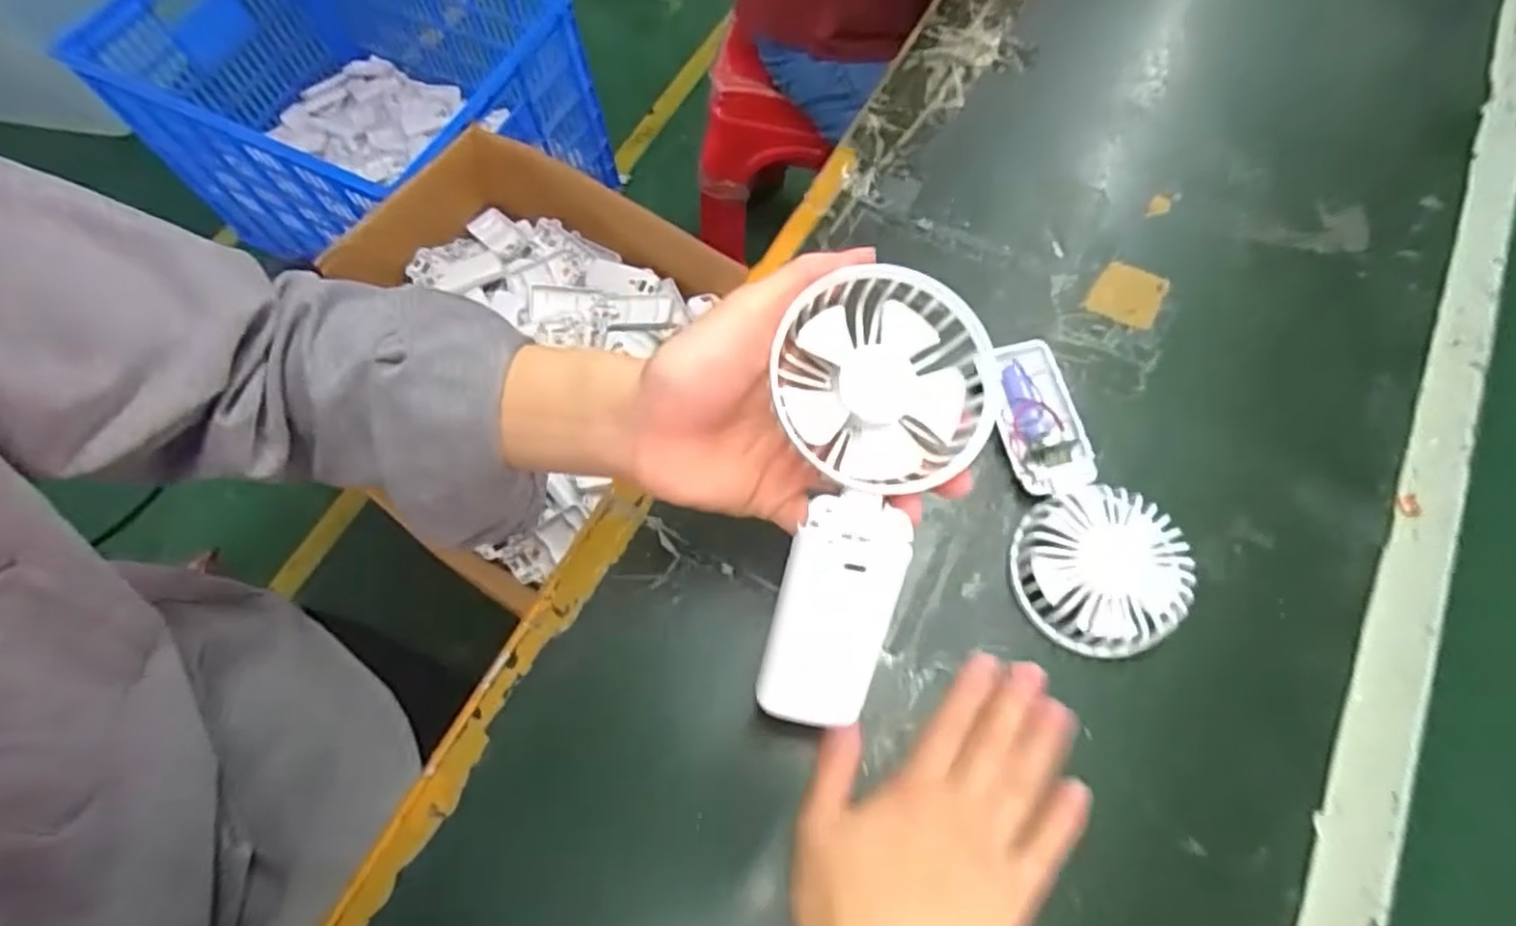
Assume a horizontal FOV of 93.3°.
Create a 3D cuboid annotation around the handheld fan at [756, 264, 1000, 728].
[{"bbox_3d":[0.043,0.013,0.288,0.085,0.038,0.182,11,84,8],"label":"handheld fan"}]

